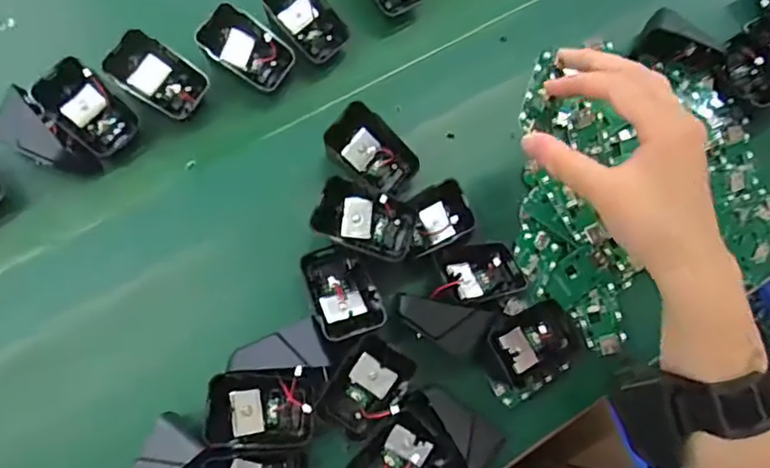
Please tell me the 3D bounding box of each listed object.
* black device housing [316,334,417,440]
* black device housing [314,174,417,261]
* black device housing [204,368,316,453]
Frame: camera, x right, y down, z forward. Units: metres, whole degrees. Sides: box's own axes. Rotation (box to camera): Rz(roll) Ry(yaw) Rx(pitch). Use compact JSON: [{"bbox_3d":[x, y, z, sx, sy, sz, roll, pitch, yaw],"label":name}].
[{"bbox_3d":[-0.011,0.103,0.383,0.044,0.027,0.063,35,80,7],"label":"black device housing"},{"bbox_3d":[-0.013,-0.008,0.404,0.069,0.023,0.042,21,78,5],"label":"black device housing"},{"bbox_3d":[-0.080,0.113,0.373,0.069,0.026,0.048,6,76,-33],"label":"black device housing"}]

